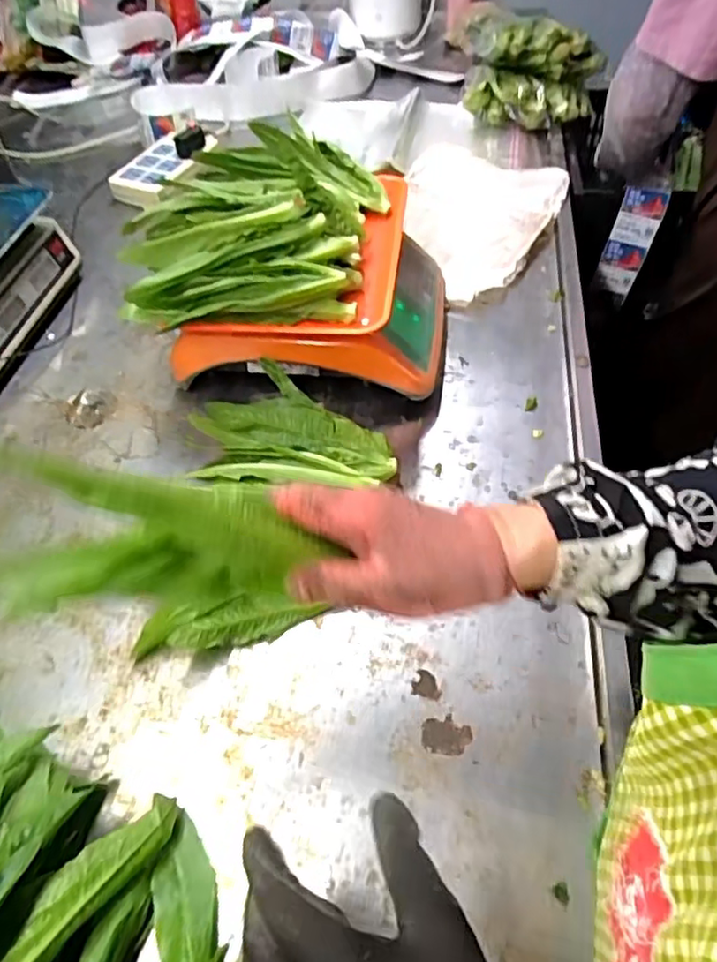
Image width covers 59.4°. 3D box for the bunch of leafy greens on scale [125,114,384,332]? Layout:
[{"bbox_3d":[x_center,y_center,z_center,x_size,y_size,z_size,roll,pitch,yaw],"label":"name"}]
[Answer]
[{"bbox_3d":[-0.103,-0.285,0.656,0.243,0.073,0.299,-4,51,-1],"label":"bunch of leafy greens on scale"}]

